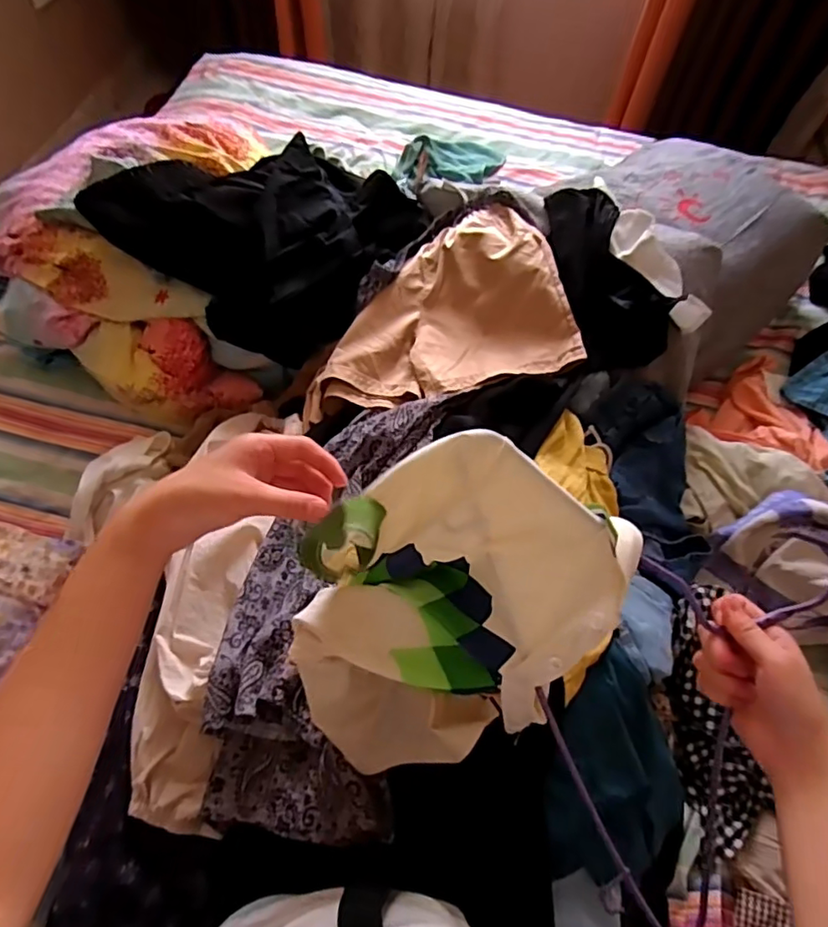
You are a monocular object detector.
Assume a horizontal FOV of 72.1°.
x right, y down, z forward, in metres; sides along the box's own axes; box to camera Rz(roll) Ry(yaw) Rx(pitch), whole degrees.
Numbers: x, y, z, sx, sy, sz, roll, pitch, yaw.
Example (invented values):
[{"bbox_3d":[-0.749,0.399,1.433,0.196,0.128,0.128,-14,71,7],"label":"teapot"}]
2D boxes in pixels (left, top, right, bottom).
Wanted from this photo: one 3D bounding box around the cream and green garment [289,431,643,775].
[{"bbox_3d":[0.022,0.130,0.486,0.241,0.262,0.209,-19,65,-14],"label":"cream and green garment"}]

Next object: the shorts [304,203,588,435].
[{"bbox_3d":[0.020,-0.242,0.861,0.387,0.108,0.311,-7,62,-8],"label":"shorts"}]

